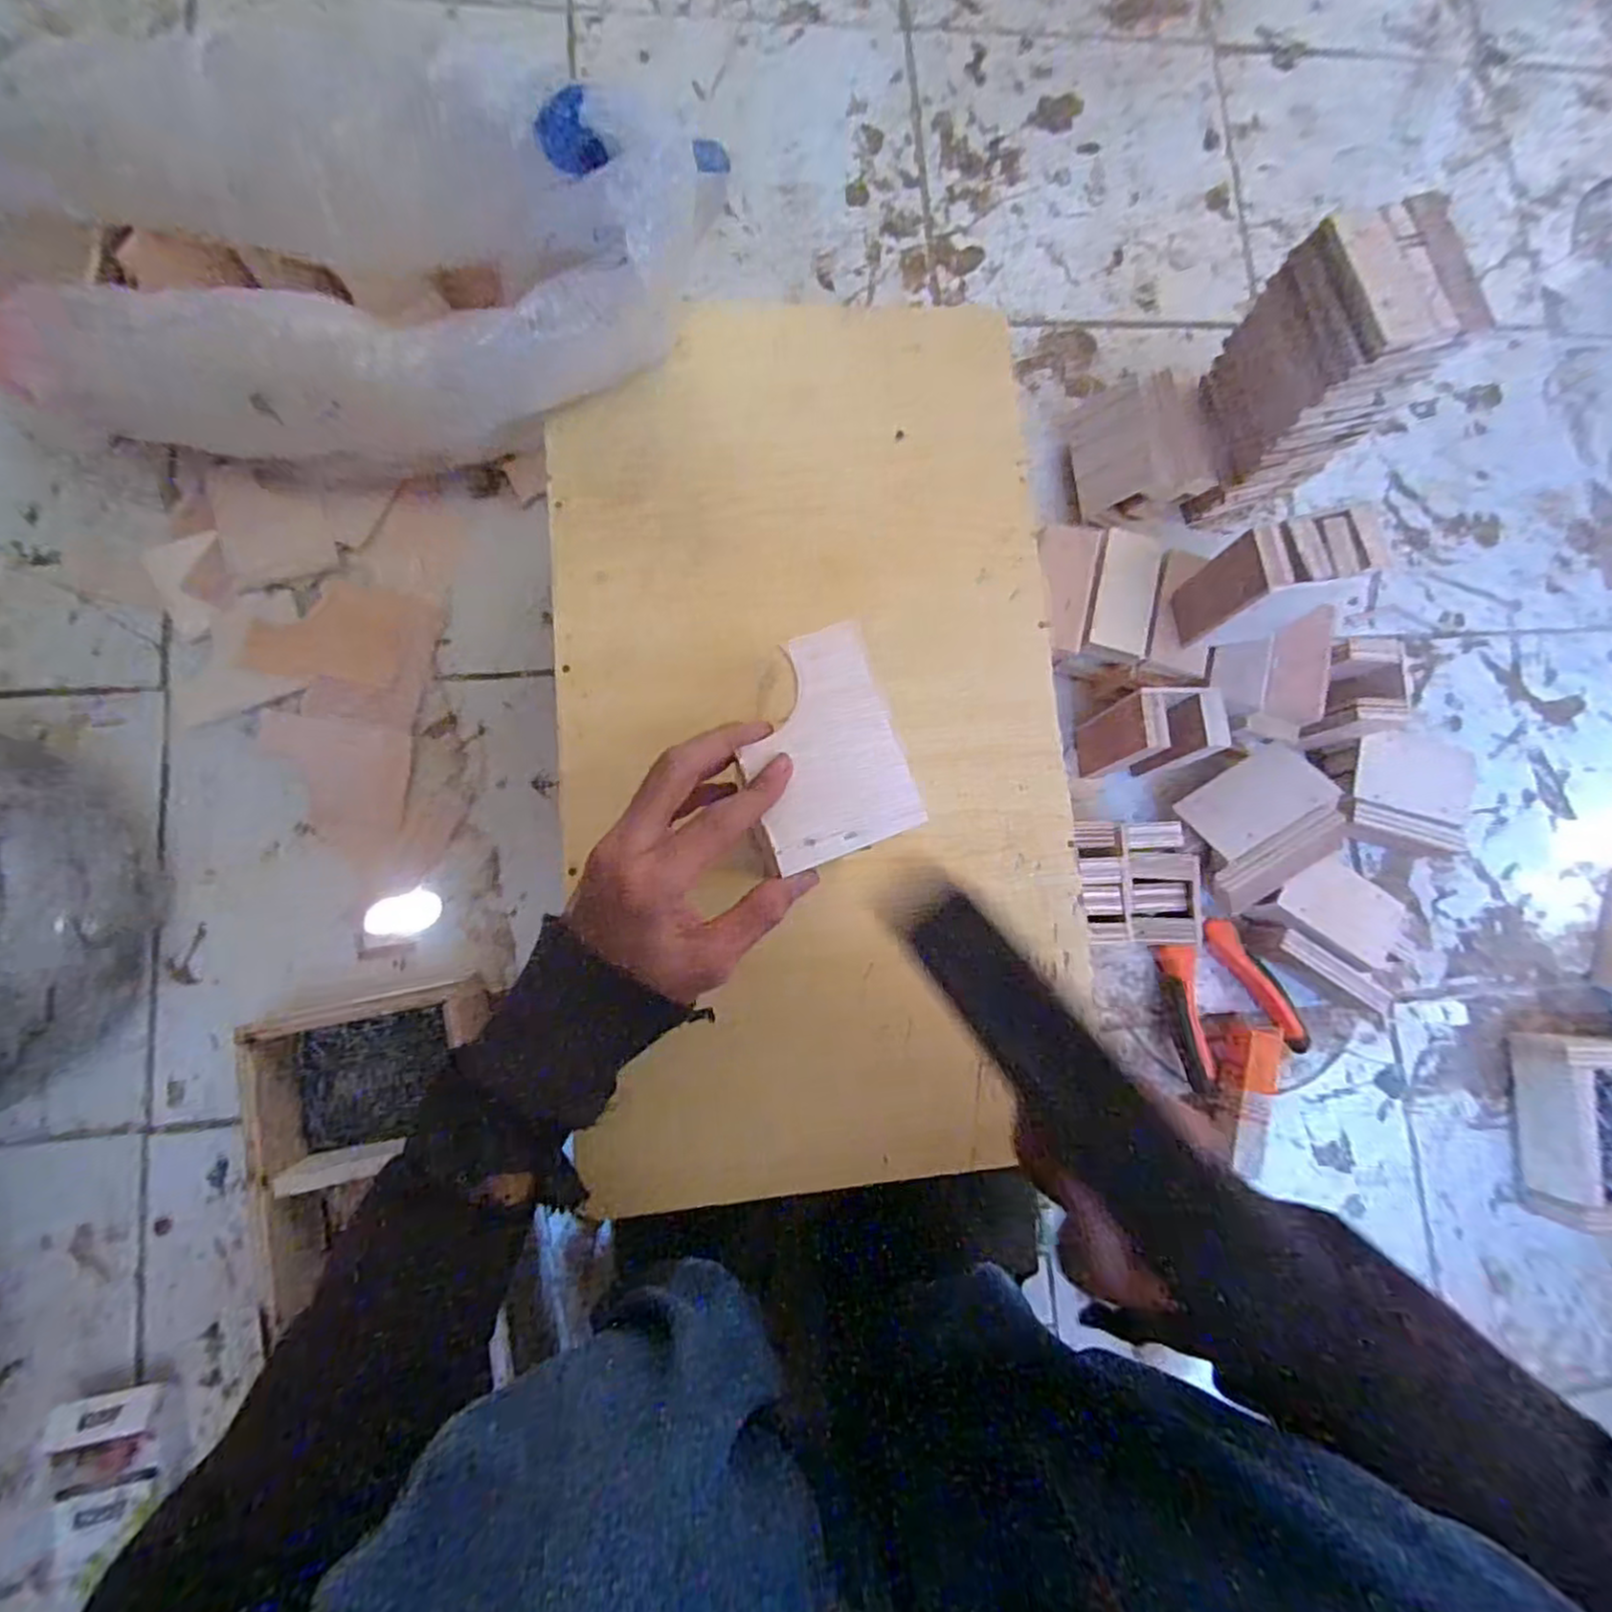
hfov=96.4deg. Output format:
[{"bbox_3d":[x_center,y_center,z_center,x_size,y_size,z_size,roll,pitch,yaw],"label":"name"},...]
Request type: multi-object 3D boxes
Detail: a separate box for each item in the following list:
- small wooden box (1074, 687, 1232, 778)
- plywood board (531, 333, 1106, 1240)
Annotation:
[{"bbox_3d":[0.256,-0.054,0.541,0.065,0.093,0.051,-6,83,-7],"label":"small wooden box"},{"bbox_3d":[0.009,-0.050,0.436,0.294,0.025,0.518,-5,83,-6],"label":"plywood board"}]

